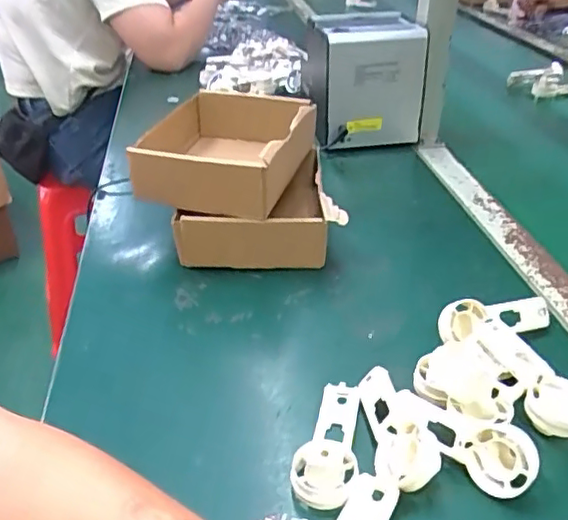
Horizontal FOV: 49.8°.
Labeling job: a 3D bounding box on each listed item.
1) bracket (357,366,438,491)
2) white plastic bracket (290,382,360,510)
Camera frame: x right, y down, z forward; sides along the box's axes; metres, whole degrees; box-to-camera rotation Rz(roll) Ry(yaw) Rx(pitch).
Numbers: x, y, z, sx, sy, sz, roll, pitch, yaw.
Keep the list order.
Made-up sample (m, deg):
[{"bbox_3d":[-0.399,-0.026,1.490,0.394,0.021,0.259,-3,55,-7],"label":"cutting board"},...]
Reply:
[{"bbox_3d":[0.071,0.105,0.388,0.034,0.028,0.089,-4,33,-4],"label":"bracket"},{"bbox_3d":[0.028,0.111,0.385,0.037,0.024,0.093,4,33,9],"label":"white plastic bracket"}]

